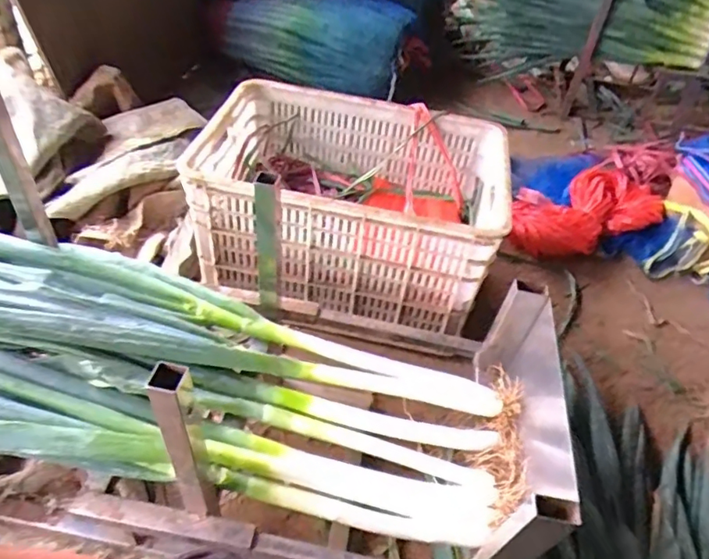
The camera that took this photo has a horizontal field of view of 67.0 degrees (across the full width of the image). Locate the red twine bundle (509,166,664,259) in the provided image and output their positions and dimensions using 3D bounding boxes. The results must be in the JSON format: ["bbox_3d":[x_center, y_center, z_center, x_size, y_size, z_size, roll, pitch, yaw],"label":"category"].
[{"bbox_3d":[0.538,-0.169,1.266,0.396,0.075,0.195,-10,48,-18],"label":"red twine bundle"}]

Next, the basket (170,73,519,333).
[{"bbox_3d":[-0.007,-0.151,0.999,0.511,0.230,0.339,13,45,4],"label":"basket"}]

